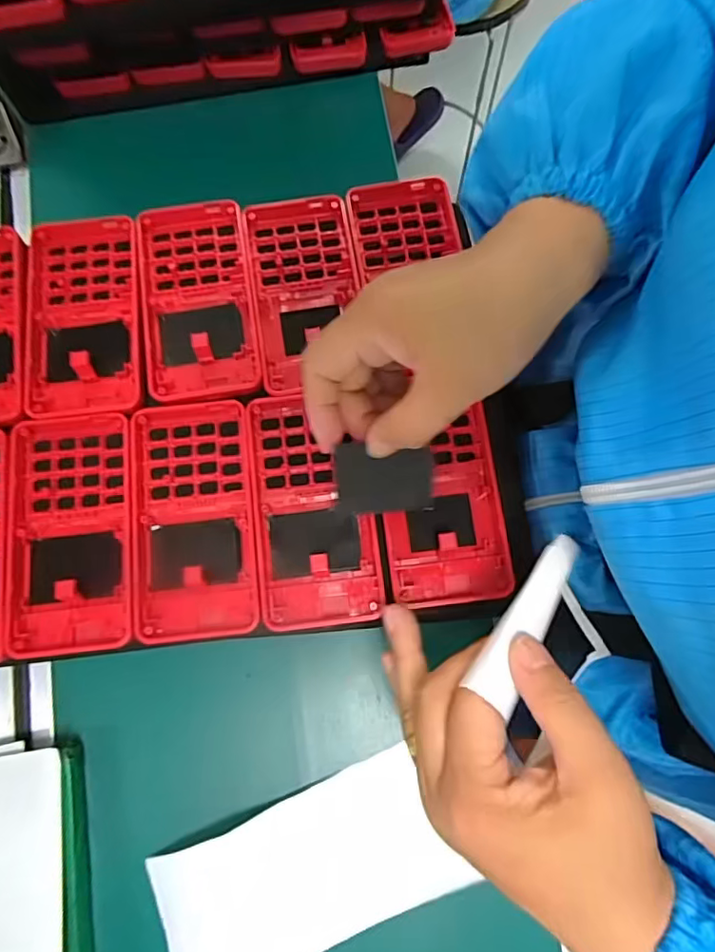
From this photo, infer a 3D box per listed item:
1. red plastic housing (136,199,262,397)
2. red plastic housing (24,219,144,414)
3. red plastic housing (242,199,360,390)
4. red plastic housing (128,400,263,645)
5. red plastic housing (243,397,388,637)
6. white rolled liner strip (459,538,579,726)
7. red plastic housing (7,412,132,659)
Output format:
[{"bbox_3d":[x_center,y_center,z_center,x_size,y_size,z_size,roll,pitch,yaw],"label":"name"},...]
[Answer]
[{"bbox_3d":[-0.093,-0.102,0.318,0.062,0.019,0.123,-9,77,-2],"label":"red plastic housing"},{"bbox_3d":[-0.159,-0.092,0.316,0.063,0.016,0.123,-7,77,-2],"label":"red plastic housing"},{"bbox_3d":[-0.030,-0.106,0.319,0.061,0.011,0.121,-8,77,-2],"label":"red plastic housing"},{"bbox_3d":[-0.087,0.022,0.291,0.062,0.012,0.121,-7,77,-1],"label":"red plastic housing"},{"bbox_3d":[-0.023,0.016,0.290,0.063,0.010,0.121,-7,77,-1],"label":"red plastic housing"},{"bbox_3d":[0.073,0.059,0.231,0.018,0.006,0.082,36,62,8],"label":"white rolled liner strip"},{"bbox_3d":[-0.151,0.028,0.287,0.062,0.011,0.122,-7,77,-1],"label":"red plastic housing"}]

